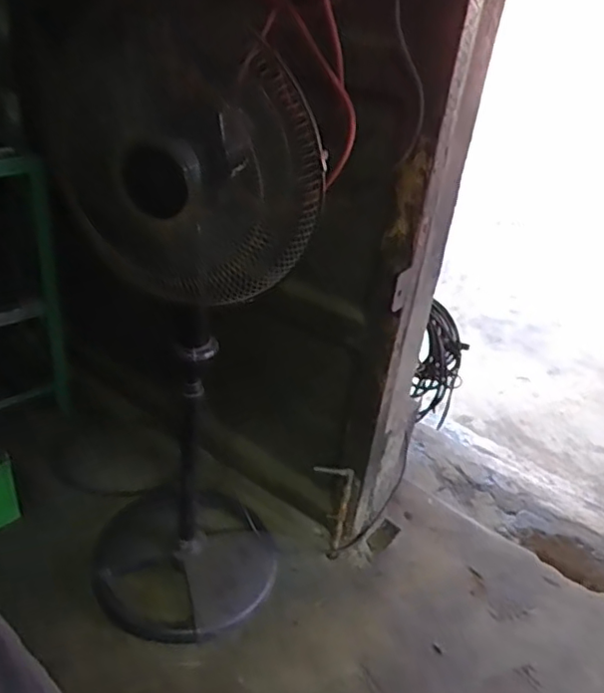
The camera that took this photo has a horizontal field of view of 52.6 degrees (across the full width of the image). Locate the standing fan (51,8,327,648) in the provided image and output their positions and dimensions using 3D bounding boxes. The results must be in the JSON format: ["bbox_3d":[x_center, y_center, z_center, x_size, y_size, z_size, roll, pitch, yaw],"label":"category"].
[{"bbox_3d":[-0.223,0.037,1.202,0.409,1.099,0.513,4,31,-6],"label":"standing fan"}]

